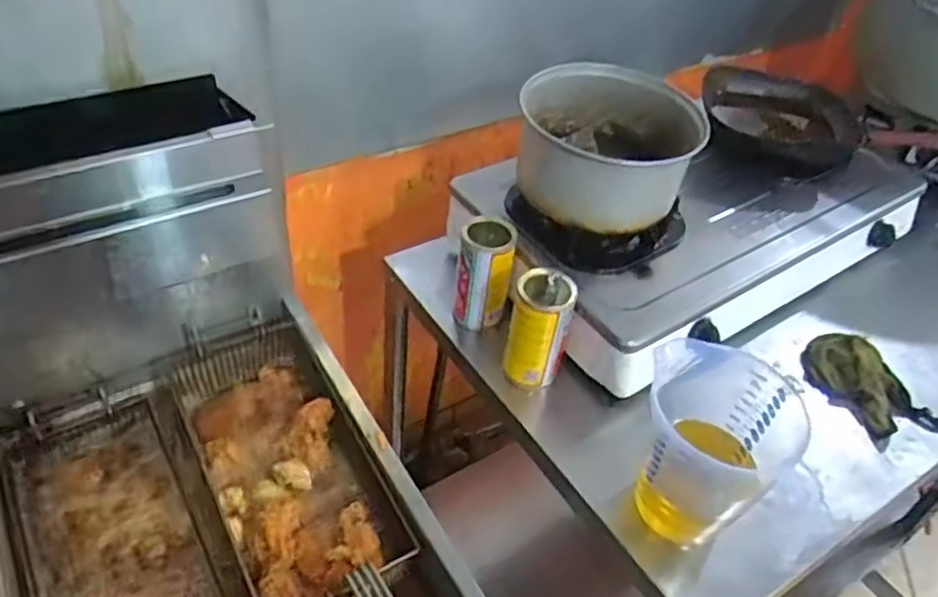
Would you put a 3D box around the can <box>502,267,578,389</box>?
[{"bbox_3d":[0.084,0.041,0.891,0.072,0.141,0.067,16,44,10],"label":"can"}]

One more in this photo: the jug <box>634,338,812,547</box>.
[{"bbox_3d":[0.239,0.152,0.772,0.147,0.166,0.148,4,43,-3],"label":"jug"}]

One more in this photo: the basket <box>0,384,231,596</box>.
[{"bbox_3d":[-0.296,0.322,0.655,0.176,0.159,0.665,-21,35,-27],"label":"basket"}]

